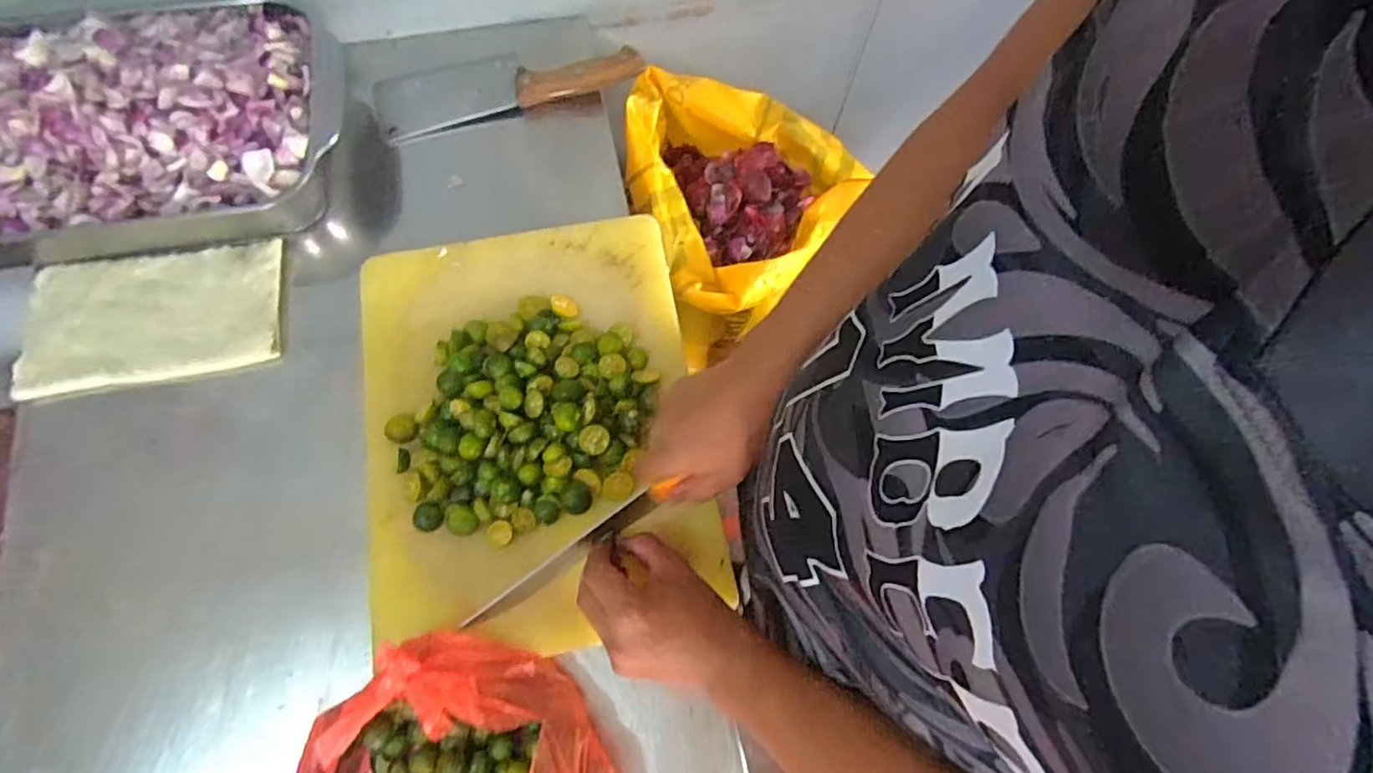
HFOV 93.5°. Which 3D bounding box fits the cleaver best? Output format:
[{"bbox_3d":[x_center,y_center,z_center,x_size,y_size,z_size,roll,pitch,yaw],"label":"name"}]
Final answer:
[{"bbox_3d":[-0.199,-0.338,0.734,0.300,0.036,0.065,-14,72,-6],"label":"cleaver"}]

